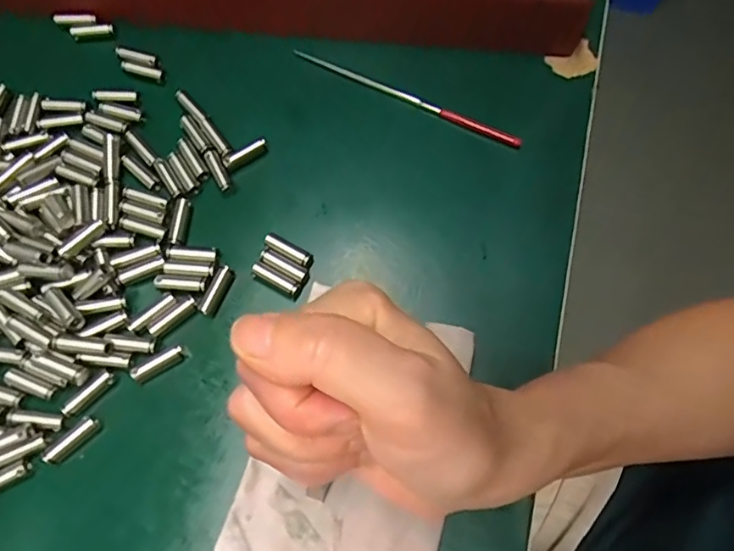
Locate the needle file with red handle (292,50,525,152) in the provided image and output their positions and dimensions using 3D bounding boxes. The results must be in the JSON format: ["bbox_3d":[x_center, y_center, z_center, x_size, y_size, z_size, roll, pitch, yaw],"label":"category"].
[{"bbox_3d":[0.021,-0.098,0.305,0.135,0.013,0.004,26,71,9],"label":"needle file with red handle"}]

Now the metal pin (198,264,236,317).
[{"bbox_3d":[-0.072,0.007,0.263,0.009,0.005,0.024,25,71,8],"label":"metal pin"}]

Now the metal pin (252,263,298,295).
[{"bbox_3d":[-0.044,0.001,0.266,0.025,0.004,0.006,31,72,10],"label":"metal pin"}]

